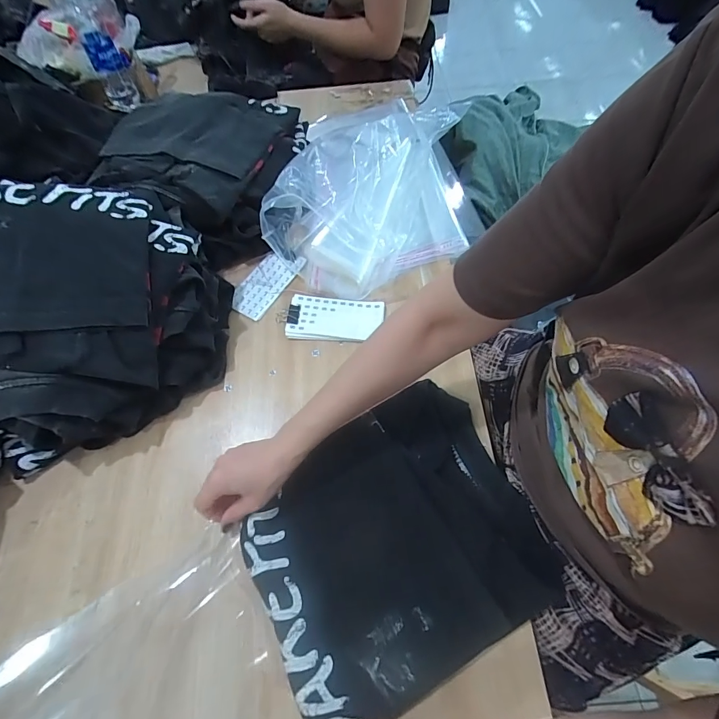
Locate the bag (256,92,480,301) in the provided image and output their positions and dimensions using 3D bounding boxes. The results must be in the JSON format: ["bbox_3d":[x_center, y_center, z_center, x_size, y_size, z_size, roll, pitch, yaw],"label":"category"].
[{"bbox_3d":[0.013,-0.283,0.624,0.301,0.114,0.356,3,63,5],"label":"bag"}]

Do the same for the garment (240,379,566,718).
[{"bbox_3d":[0.037,0.195,0.420,0.300,0.019,0.268,-28,64,-11],"label":"garment"}]

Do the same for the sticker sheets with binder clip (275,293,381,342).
[{"bbox_3d":[-0.045,-0.064,0.572,0.157,0.009,0.075,4,63,5],"label":"sticker sheets with binder clip"}]

